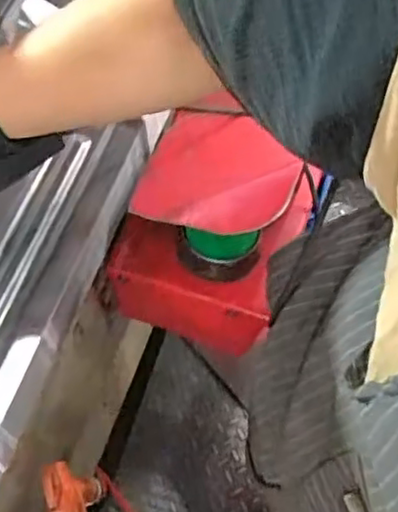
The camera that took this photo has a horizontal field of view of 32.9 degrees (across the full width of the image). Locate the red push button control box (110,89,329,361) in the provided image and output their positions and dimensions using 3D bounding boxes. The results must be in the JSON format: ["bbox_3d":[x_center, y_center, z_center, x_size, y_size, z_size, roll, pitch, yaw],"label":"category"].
[{"bbox_3d":[0.006,-0.023,0.596,0.132,0.158,0.135,18,65,9],"label":"red push button control box"}]

